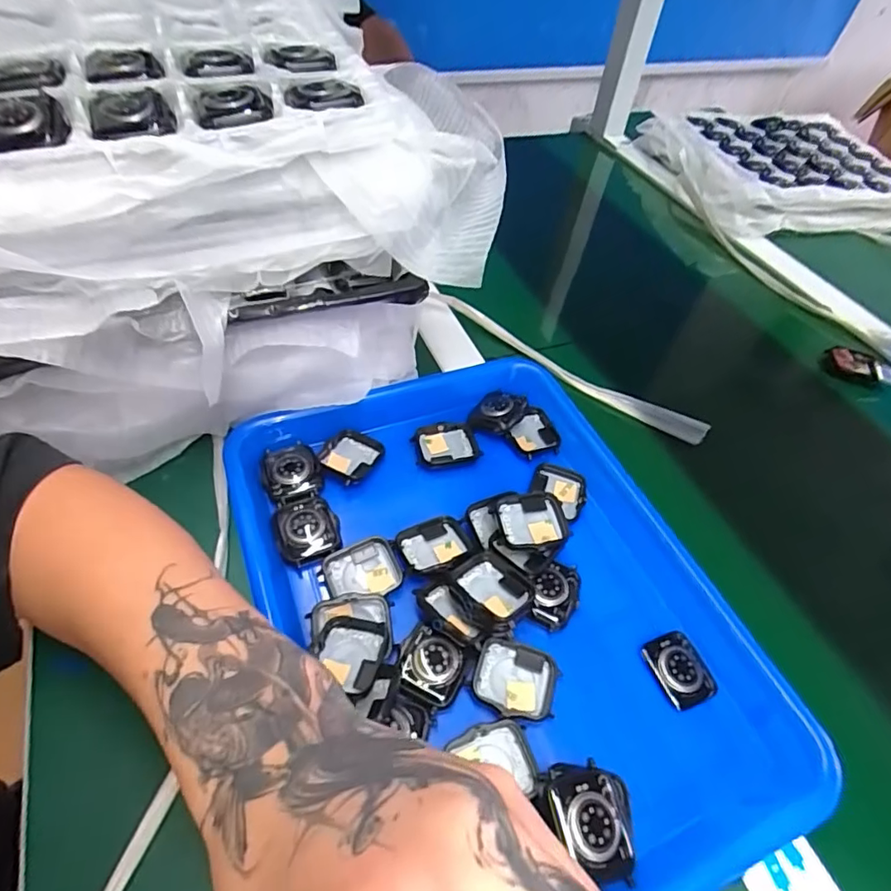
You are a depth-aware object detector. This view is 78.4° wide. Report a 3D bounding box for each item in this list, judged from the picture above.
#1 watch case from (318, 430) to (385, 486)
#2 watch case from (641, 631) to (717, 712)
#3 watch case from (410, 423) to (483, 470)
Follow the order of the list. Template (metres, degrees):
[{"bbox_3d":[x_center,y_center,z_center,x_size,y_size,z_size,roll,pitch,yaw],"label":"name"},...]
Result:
[{"bbox_3d":[-0.067,0.008,0.387,0.036,0.013,0.042,29,53,18],"label":"watch case"},{"bbox_3d":[0.135,0.128,0.312,0.028,0.009,0.037,-18,53,-19],"label":"watch case"},{"bbox_3d":[0.001,-0.001,0.399,0.046,0.007,0.034,-5,50,-10],"label":"watch case"}]

